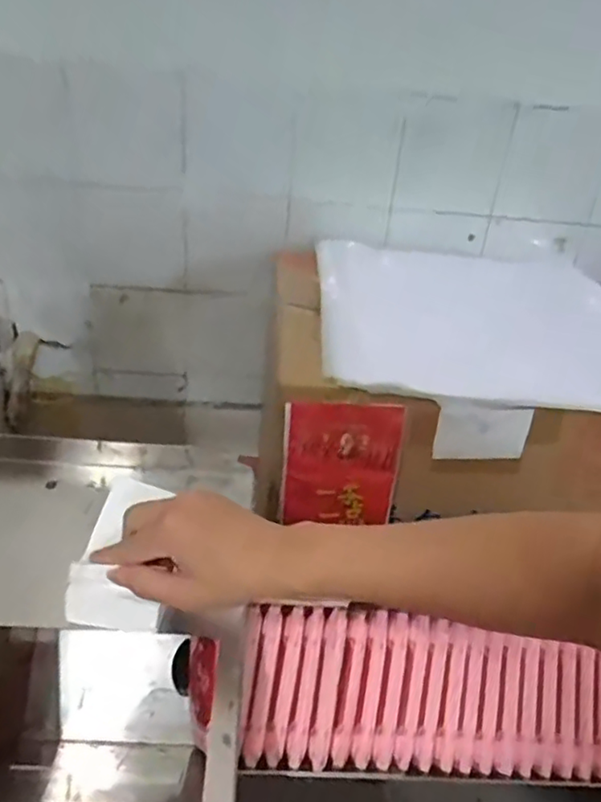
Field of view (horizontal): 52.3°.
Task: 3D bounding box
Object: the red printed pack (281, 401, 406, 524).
[{"bbox_3d":[0.044,0.069,0.667,0.122,0.148,0.009,2,24,-1],"label":"red printed pack"}]

